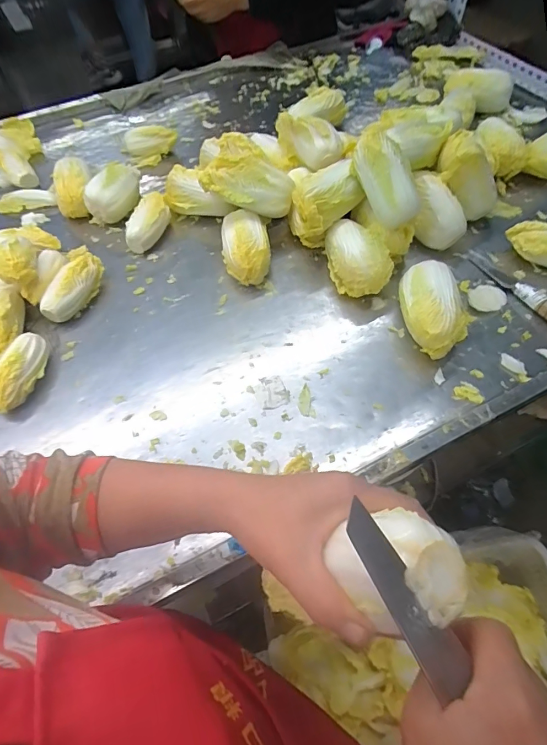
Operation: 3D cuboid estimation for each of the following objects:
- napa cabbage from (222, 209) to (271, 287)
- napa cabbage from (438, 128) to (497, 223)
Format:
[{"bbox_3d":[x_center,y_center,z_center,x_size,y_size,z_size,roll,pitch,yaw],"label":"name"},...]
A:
[{"bbox_3d":[-0.045,-0.207,0.686,0.076,0.063,0.133,-7,57,-1],"label":"napa cabbage"},{"bbox_3d":[0.319,-0.311,0.685,0.069,0.139,0.064,-5,49,45],"label":"napa cabbage"}]

